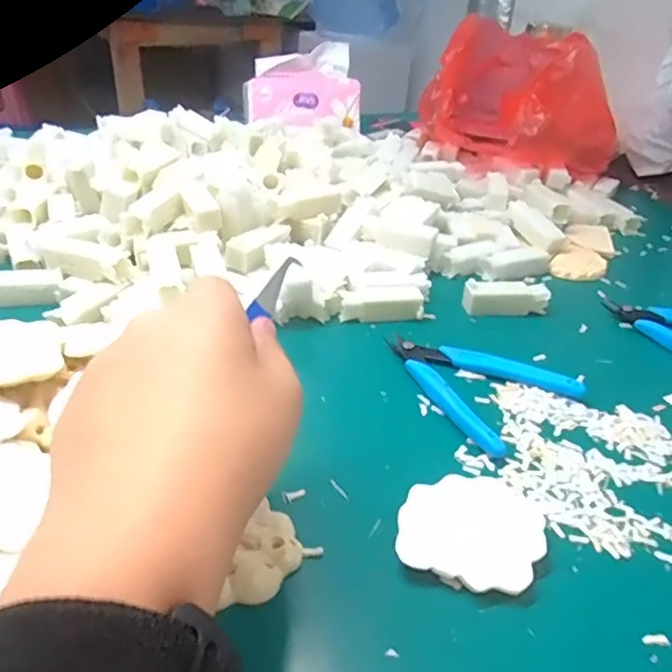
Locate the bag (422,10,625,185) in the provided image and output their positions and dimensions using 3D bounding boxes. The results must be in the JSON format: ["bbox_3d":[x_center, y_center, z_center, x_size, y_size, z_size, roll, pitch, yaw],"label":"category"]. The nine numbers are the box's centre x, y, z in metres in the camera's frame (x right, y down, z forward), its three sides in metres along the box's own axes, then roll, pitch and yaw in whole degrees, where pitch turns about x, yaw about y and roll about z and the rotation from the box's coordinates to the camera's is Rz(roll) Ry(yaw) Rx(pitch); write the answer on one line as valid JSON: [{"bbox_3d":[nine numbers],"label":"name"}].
[{"bbox_3d":[0.216,-0.276,0.735,0.212,0.143,0.232,8,32,5],"label":"bag"}]

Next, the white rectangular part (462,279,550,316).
[{"bbox_3d":[0.130,-0.030,0.467,0.065,0.018,0.015,1,32,-6],"label":"white rectangular part"}]

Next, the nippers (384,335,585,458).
[{"bbox_3d":[0.081,0.025,0.380,0.086,0.011,0.109,-24,42,-38],"label":"nippers"}]

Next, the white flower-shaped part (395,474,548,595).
[{"bbox_3d":[0.061,0.088,0.278,0.065,0.012,0.058,7,32,3],"label":"white flower-shaped part"}]

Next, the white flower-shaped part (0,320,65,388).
[{"bbox_3d":[-0.177,0.008,0.326,0.059,0.004,0.058,5,32,-3],"label":"white flower-shaped part"}]

